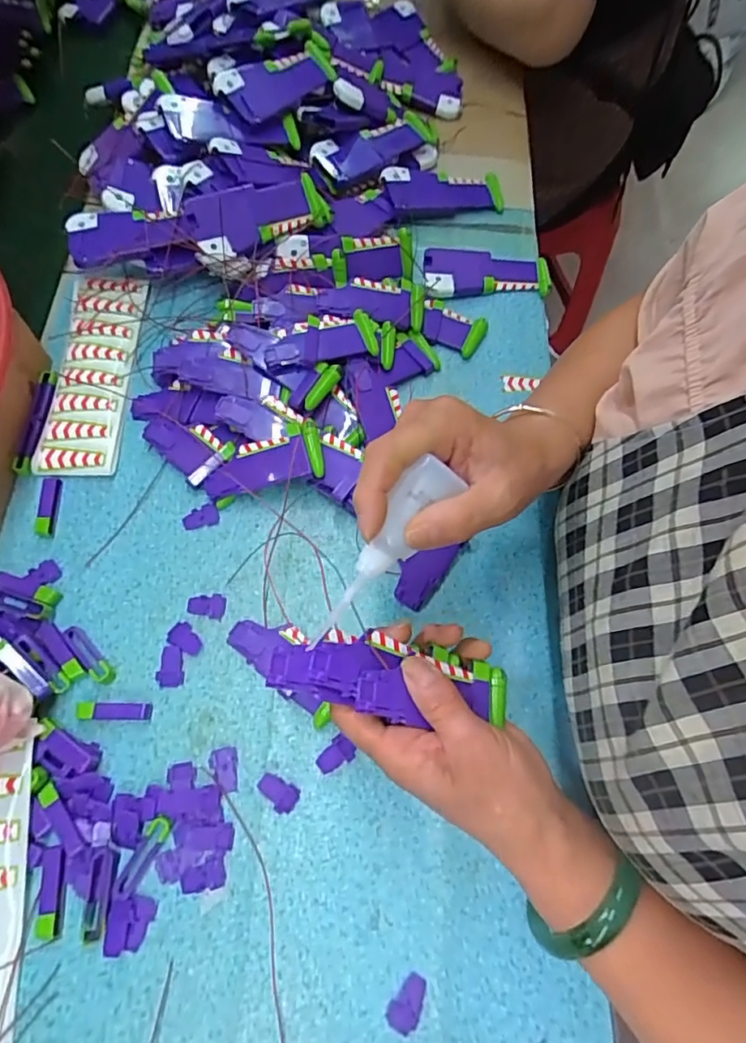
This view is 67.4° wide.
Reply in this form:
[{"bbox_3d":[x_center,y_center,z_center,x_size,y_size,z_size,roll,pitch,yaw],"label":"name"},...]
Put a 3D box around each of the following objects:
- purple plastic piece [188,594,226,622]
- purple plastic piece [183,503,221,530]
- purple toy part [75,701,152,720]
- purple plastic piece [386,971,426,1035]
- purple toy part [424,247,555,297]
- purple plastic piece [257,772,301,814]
[{"bbox_3d":[-0.118,0.059,0.396,0.026,0.004,0.017,12,67,2],"label":"purple plastic piece"},{"bbox_3d":[-0.130,-0.004,0.421,0.026,0.005,0.017,-9,68,-6],"label":"purple plastic piece"},{"bbox_3d":[-0.167,0.123,0.362,0.045,0.007,0.011,7,67,-13],"label":"purple toy part"},{"bbox_3d":[0.019,0.270,0.315,0.017,0.004,0.027,24,68,7],"label":"purple plastic piece"},{"bbox_3d":[0.107,-0.232,0.519,0.120,0.011,0.052,-2,68,-4],"label":"purple toy part"},{"bbox_3d":[-0.060,0.170,0.353,0.026,0.005,0.017,36,70,11],"label":"purple plastic piece"}]

